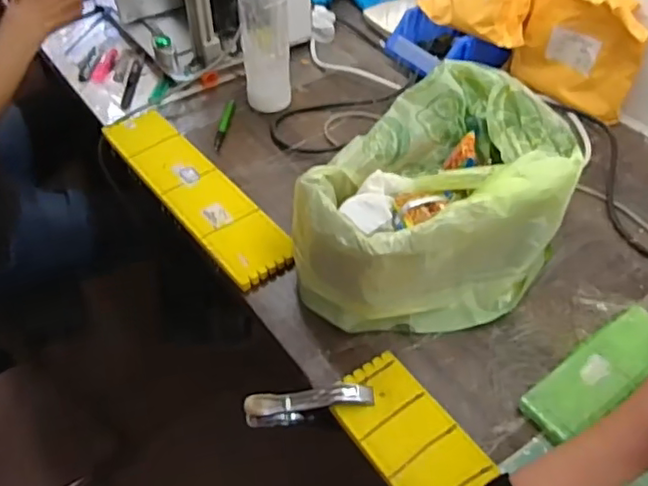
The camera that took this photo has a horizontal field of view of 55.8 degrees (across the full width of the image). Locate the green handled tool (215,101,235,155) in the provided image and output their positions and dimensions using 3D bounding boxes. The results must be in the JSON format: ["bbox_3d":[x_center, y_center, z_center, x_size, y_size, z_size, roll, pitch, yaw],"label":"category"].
[{"bbox_3d":[-0.139,-0.166,0.854,0.012,0.009,0.119,4,47,4],"label":"green handled tool"}]

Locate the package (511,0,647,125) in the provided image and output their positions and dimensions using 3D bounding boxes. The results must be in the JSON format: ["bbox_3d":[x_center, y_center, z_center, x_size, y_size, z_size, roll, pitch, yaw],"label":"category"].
[{"bbox_3d":[0.349,-0.270,0.832,0.047,0.163,0.161,-31,54,-25],"label":"package"}]

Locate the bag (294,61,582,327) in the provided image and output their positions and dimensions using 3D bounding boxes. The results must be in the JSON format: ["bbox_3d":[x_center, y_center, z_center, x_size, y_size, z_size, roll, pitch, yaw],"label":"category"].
[{"bbox_3d":[0.122,-0.039,0.649,0.222,0.128,0.307,28,53,25],"label":"bag"}]

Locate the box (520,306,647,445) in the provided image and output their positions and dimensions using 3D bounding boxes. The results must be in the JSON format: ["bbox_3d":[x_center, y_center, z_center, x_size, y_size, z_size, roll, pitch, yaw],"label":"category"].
[{"bbox_3d":[0.262,0.121,0.574,0.179,0.018,0.056,-29,53,-24],"label":"box"}]

